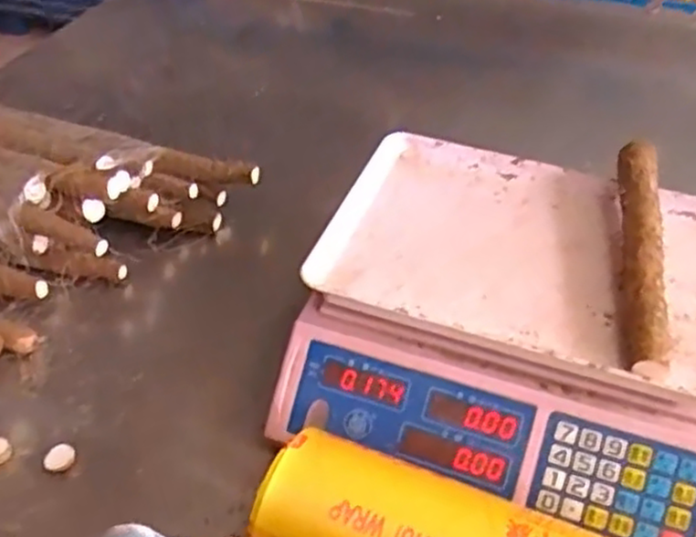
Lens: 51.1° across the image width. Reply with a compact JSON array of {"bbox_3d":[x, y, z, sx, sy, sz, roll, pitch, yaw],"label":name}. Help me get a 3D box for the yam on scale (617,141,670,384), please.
[{"bbox_3d":[0.233,-0.017,0.575,0.029,0.033,0.247,9,43,10],"label":"yam on scale"}]

